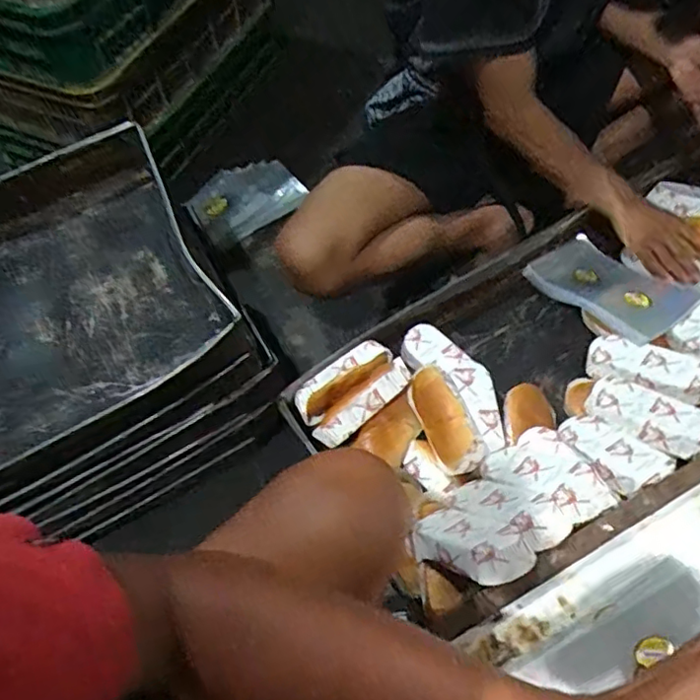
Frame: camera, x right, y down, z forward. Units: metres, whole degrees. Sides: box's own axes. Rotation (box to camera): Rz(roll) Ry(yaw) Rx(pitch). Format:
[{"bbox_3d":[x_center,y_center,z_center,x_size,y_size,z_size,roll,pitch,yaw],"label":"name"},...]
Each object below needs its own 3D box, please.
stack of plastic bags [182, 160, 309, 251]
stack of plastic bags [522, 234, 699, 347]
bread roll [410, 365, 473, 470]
[{"bbox_3d":[-0.226,-0.326,1.270,0.250,0.064,0.196,-34,63,-16],"label":"stack of plastic bags"},{"bbox_3d":[0.372,-0.095,0.850,0.134,0.054,0.207,-32,63,-15],"label":"stack of plastic bags"},{"bbox_3d":[0.112,0.078,0.723,0.044,0.053,0.143,-17,60,-7],"label":"bread roll"}]

